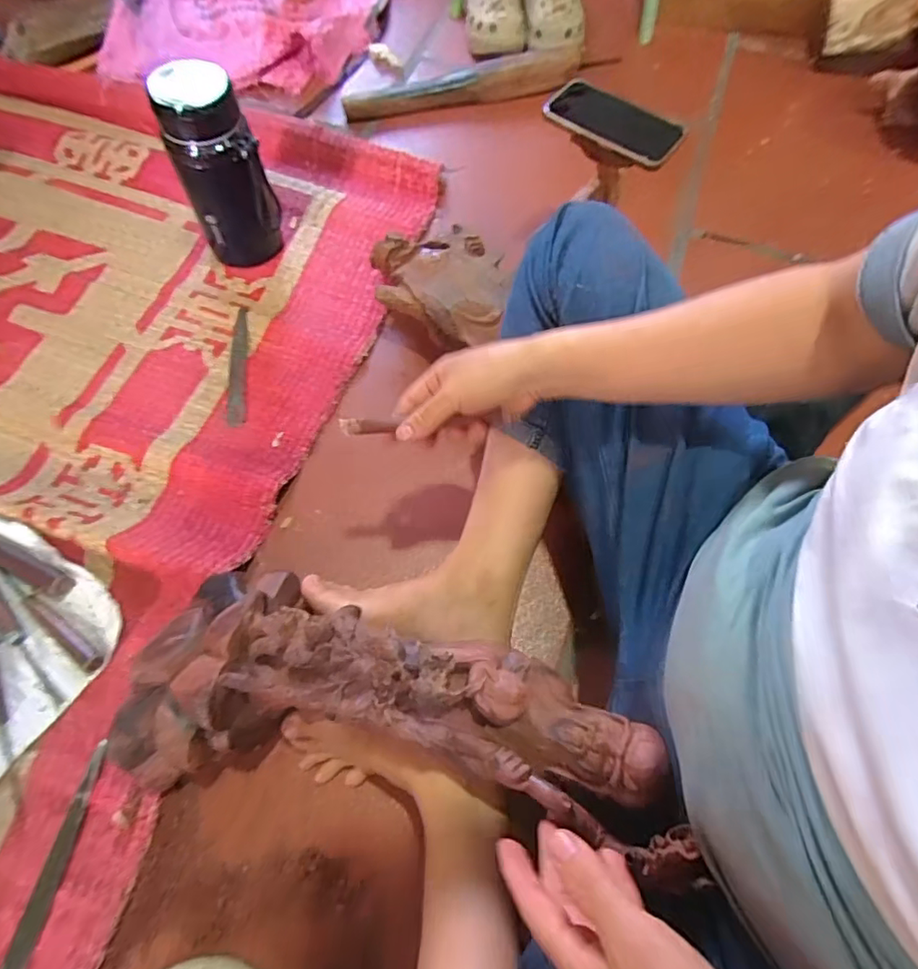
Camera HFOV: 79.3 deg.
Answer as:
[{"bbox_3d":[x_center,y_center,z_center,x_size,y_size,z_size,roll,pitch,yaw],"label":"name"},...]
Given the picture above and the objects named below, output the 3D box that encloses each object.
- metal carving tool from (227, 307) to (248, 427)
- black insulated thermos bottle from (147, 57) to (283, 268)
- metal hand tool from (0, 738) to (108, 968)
[{"bbox_3d":[-0.271,-0.147,0.681,0.021,0.005,0.171,-5,66,-6],"label":"metal carving tool"},{"bbox_3d":[-0.283,-0.372,0.670,0.099,0.213,0.073,-23,69,-13],"label":"black insulated thermos bottle"},{"bbox_3d":[-0.338,0.322,0.459,0.021,0.008,0.195,11,65,2],"label":"metal hand tool"}]

